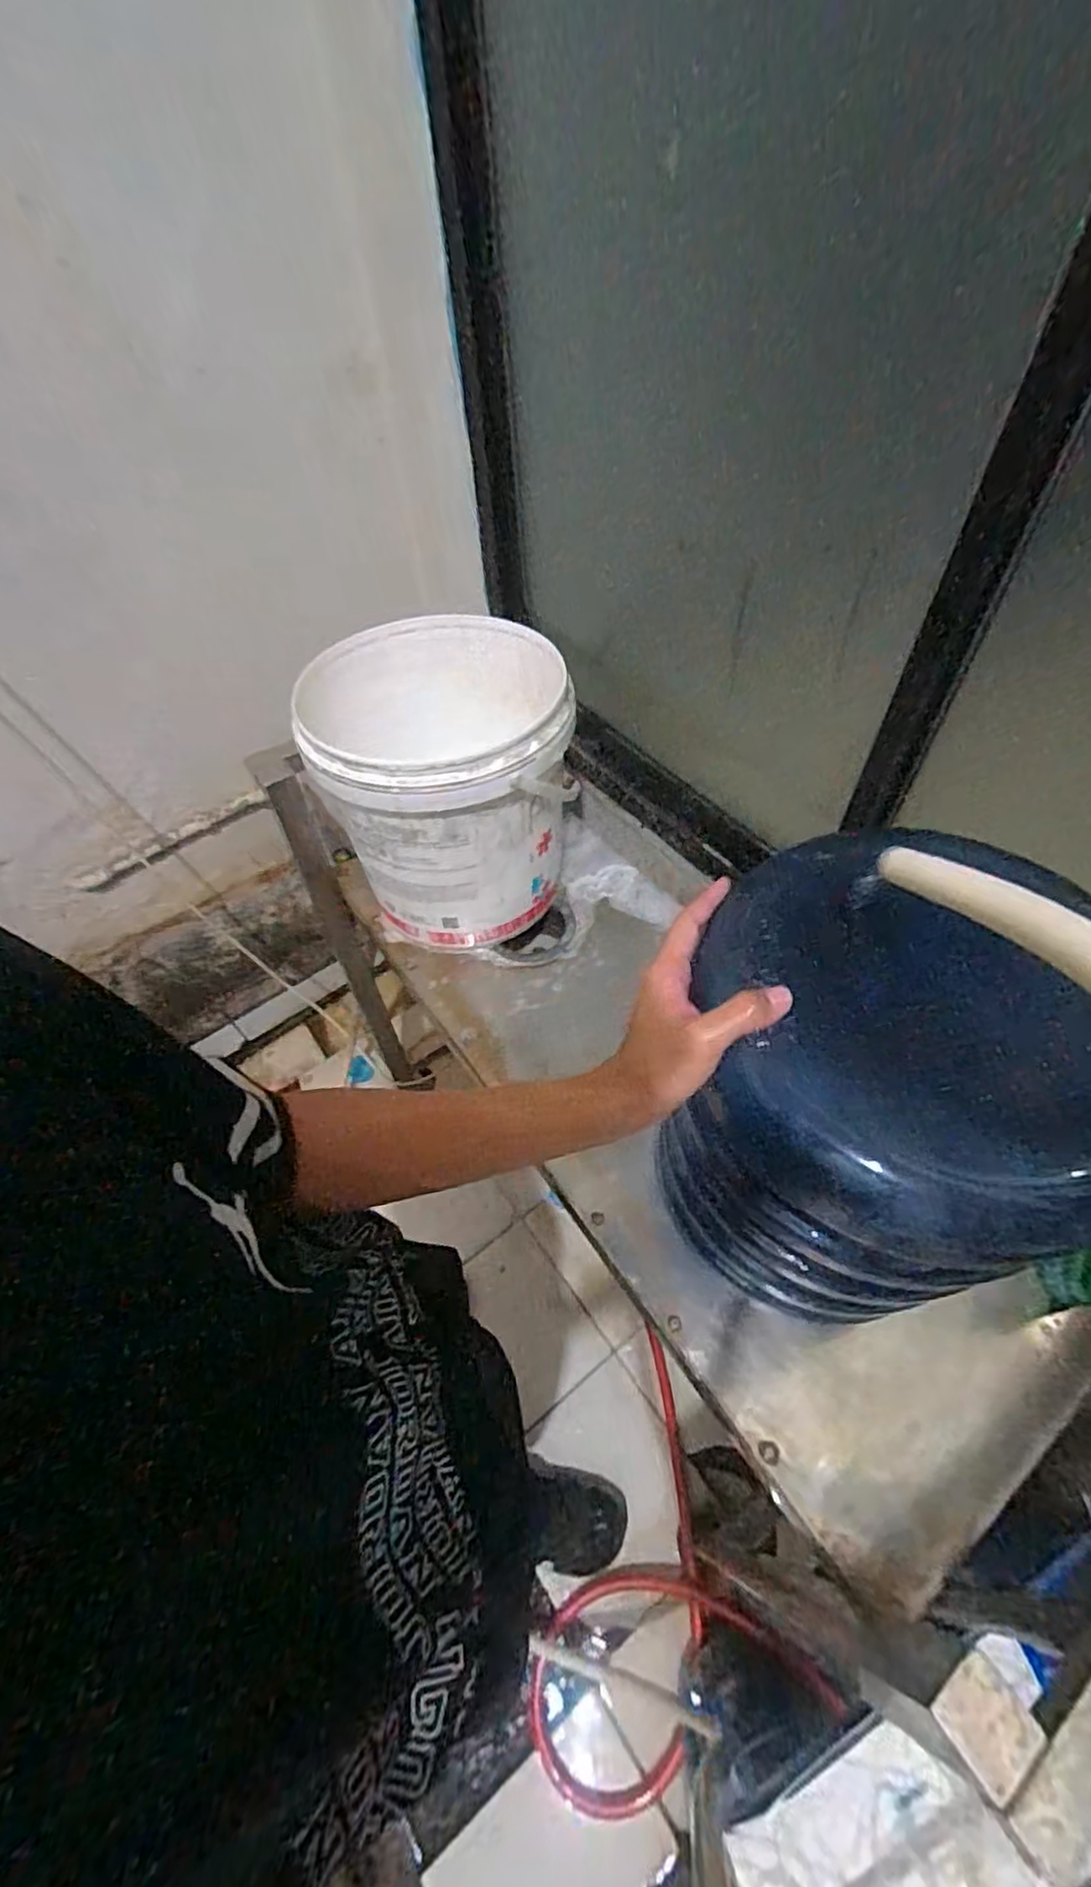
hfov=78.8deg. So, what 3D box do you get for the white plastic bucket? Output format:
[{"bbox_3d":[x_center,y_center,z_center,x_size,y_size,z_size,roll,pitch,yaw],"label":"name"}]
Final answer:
[{"bbox_3d":[-0.116,-0.191,0.861,0.291,0.315,0.300,-2,54,3],"label":"white plastic bucket"}]

